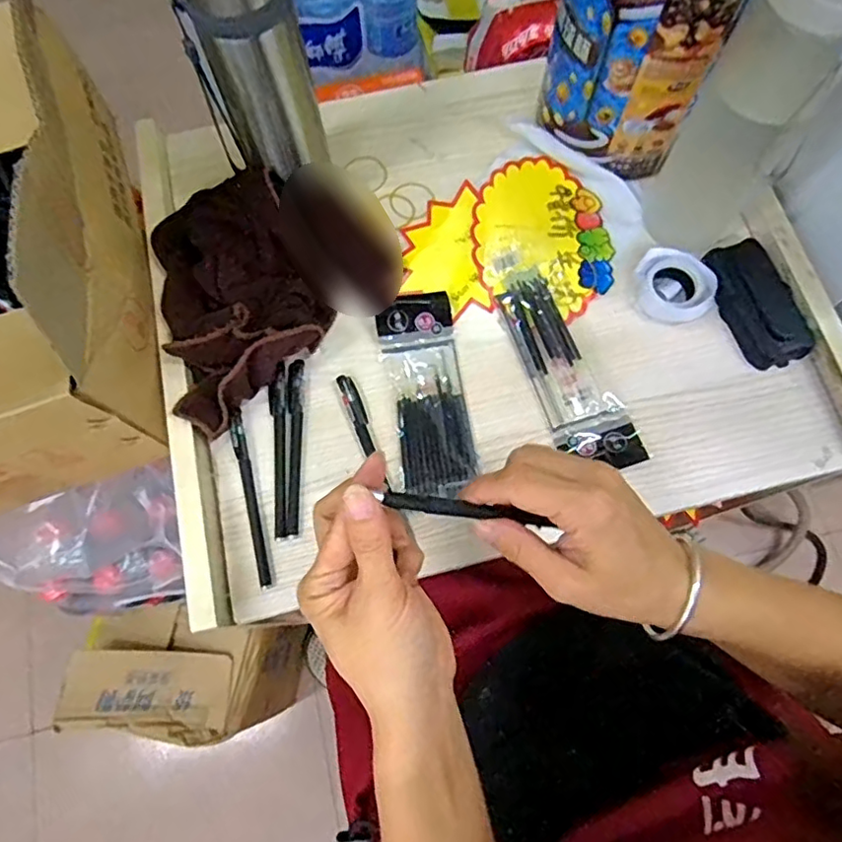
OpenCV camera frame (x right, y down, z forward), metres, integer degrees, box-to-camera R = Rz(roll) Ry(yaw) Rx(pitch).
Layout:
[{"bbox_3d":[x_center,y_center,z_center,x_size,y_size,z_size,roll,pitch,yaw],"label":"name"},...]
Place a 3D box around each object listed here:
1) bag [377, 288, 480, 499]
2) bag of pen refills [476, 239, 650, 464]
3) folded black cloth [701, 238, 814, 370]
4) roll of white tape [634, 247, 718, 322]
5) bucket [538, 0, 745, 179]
[{"bbox_3d":[0.005,-0.023,0.482,0.061,0.014,0.163,-8,73,-1],"label":"bag"},{"bbox_3d":[0.107,-0.057,0.487,0.057,0.007,0.211,-22,74,-5],"label":"bag of pen refills"},{"bbox_3d":[0.276,-0.098,0.497,0.056,0.026,0.108,-17,74,-4],"label":"folded black cloth"},{"bbox_3d":[0.211,-0.113,0.500,0.065,0.020,0.052,32,77,10],"label":"roll of white tape"},{"bbox_3d":[0.175,-0.312,0.448,0.126,0.198,0.126,32,77,10],"label":"bucket"}]

